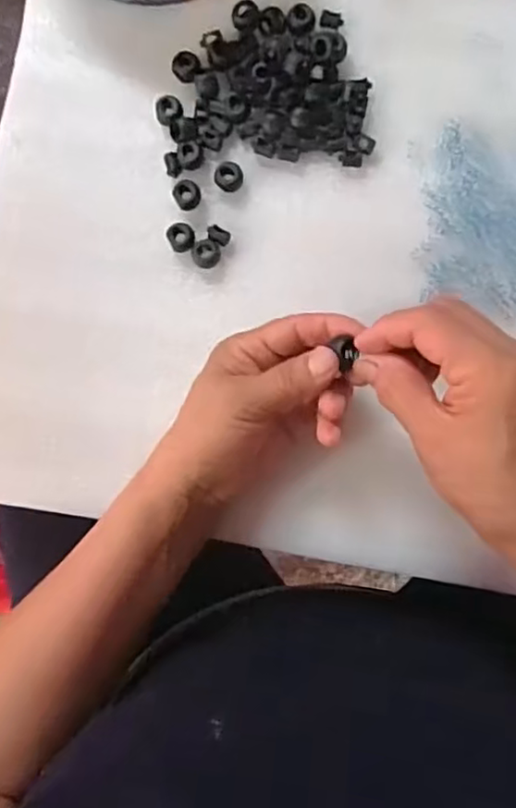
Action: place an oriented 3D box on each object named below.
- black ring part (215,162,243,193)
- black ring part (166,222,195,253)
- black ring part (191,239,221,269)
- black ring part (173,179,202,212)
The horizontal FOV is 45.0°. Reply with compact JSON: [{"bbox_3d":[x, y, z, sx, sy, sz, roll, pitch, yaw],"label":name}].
[{"bbox_3d":[-0.018,-0.141,0.385,0.017,0.010,0.017,0,87,4],"label":"black ring part"},{"bbox_3d":[-0.048,-0.104,0.386,0.016,0.005,0.018,-26,86,2],"label":"black ring part"},{"bbox_3d":[-0.032,-0.093,0.386,0.017,0.011,0.017,0,87,4],"label":"black ring part"},{"bbox_3d":[-0.044,-0.130,0.386,0.016,0.007,0.019,-34,86,2],"label":"black ring part"}]

